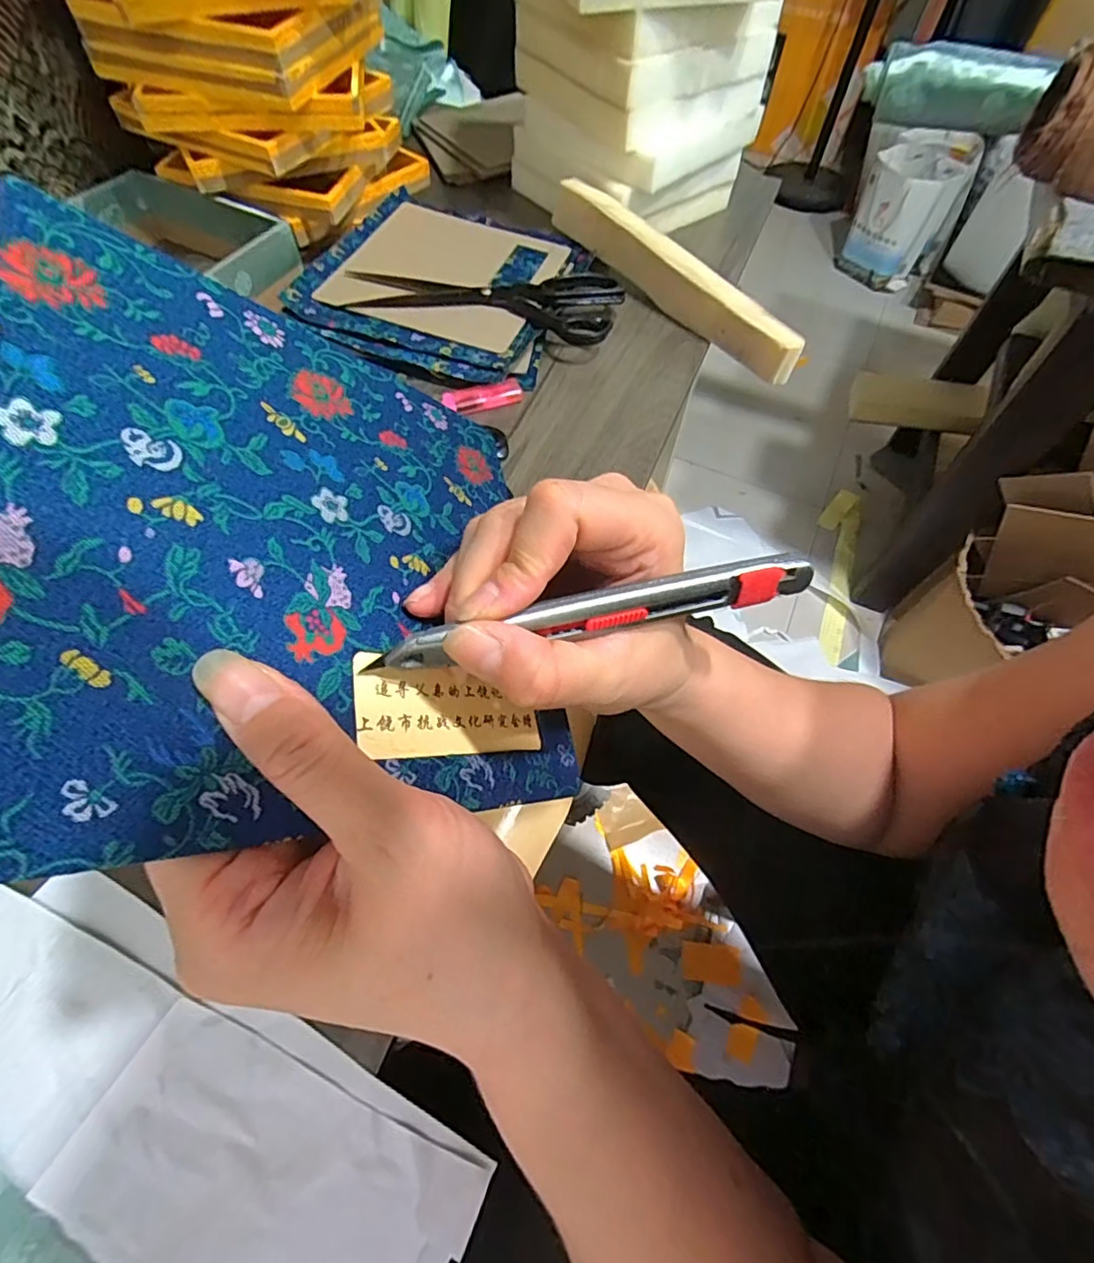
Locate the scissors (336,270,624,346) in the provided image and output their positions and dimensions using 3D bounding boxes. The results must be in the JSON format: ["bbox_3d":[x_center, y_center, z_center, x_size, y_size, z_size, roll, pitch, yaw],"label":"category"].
[{"bbox_3d":[-0.054,-0.302,0.511,0.230,0.015,0.101,12,60,4],"label":"scissors"}]

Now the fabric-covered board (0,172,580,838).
[{"bbox_3d":[-0.068,-0.029,0.188,0.172,0.009,0.171,9,63,-45],"label":"fabric-covered board"}]

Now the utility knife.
[{"bbox_3d":[0.018,-0.006,0.185,0.143,0.012,0.011,-11,63,-12],"label":"utility knife"}]

